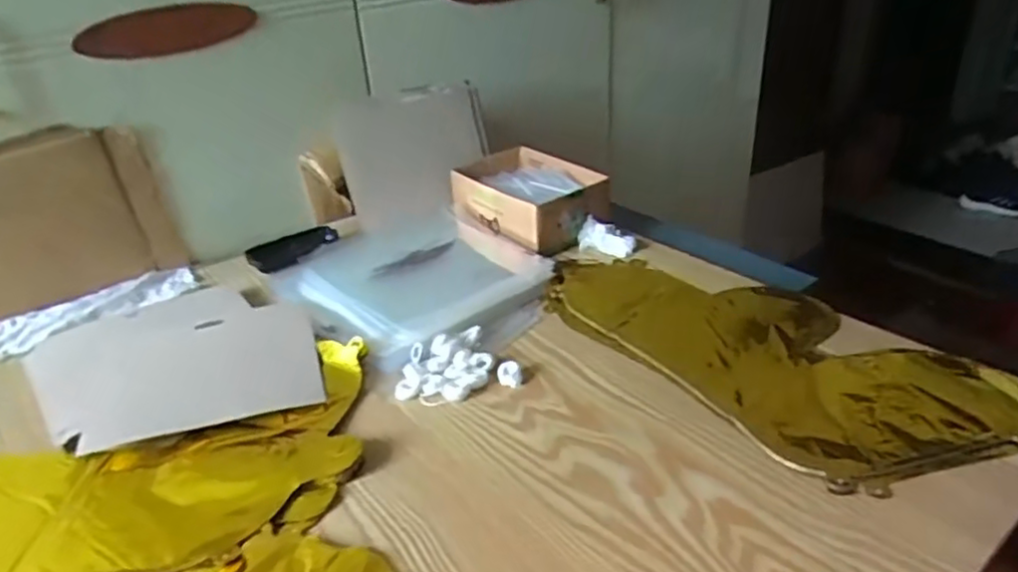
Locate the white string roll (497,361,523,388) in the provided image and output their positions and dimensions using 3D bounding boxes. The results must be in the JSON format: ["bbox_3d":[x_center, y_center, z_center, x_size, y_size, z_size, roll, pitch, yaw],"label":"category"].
[{"bbox_3d":[0.000,0.079,0.603,0.022,0.015,0.021,-2,29,1],"label":"white string roll"}]

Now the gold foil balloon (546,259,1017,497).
[{"bbox_3d":[0.230,0.049,0.641,0.216,0.010,0.421,-21,34,-29],"label":"gold foil balloon"}]

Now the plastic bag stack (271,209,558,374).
[{"bbox_3d":[-0.101,-0.013,0.756,0.272,0.028,0.243,23,38,38],"label":"plastic bag stack"}]

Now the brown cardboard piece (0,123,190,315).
[{"bbox_3d":[-0.523,-0.059,0.733,0.291,0.177,0.037,-21,34,-29],"label":"brown cardboard piece"}]

